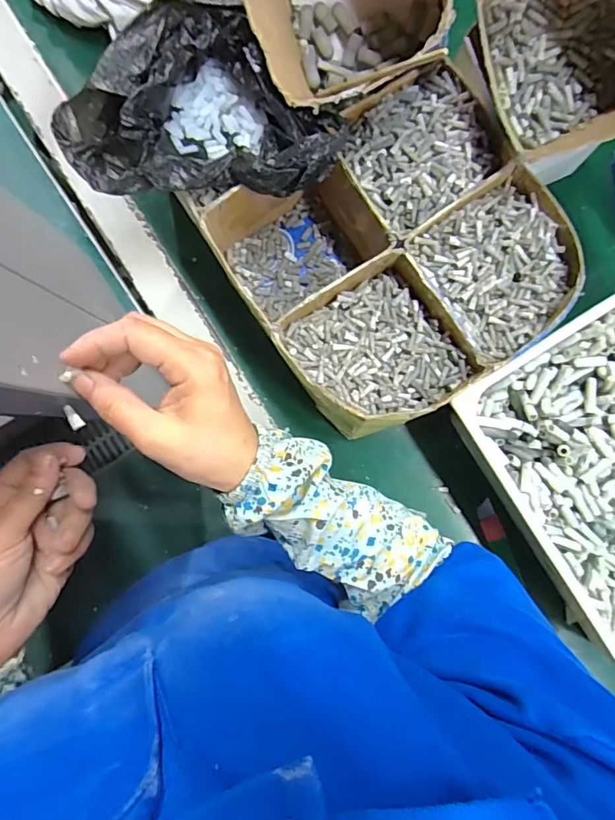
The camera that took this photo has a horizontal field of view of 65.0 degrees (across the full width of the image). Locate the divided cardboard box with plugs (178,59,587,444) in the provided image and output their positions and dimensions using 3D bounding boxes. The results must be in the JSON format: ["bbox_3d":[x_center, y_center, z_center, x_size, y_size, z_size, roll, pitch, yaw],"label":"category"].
[{"bbox_3d":[0.085,-0.143,0.482,0.274,0.115,0.260,-34,89,-2],"label":"divided cardboard box with plugs"}]

